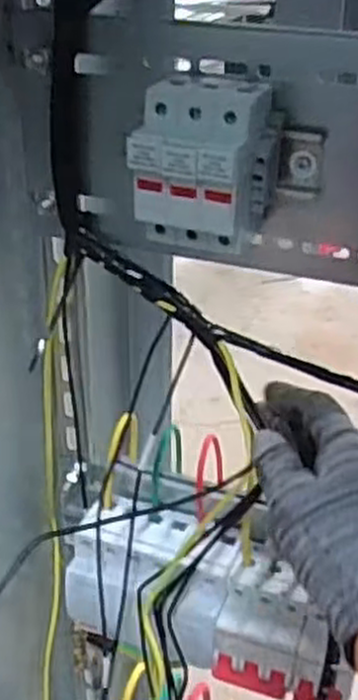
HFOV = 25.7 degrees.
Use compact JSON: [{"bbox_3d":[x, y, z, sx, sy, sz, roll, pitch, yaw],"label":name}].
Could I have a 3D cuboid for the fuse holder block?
[{"bbox_3d":[0.013,-0.092,0.397,0.058,0.077,0.063,11,33,18],"label":"fuse holder block"}]

